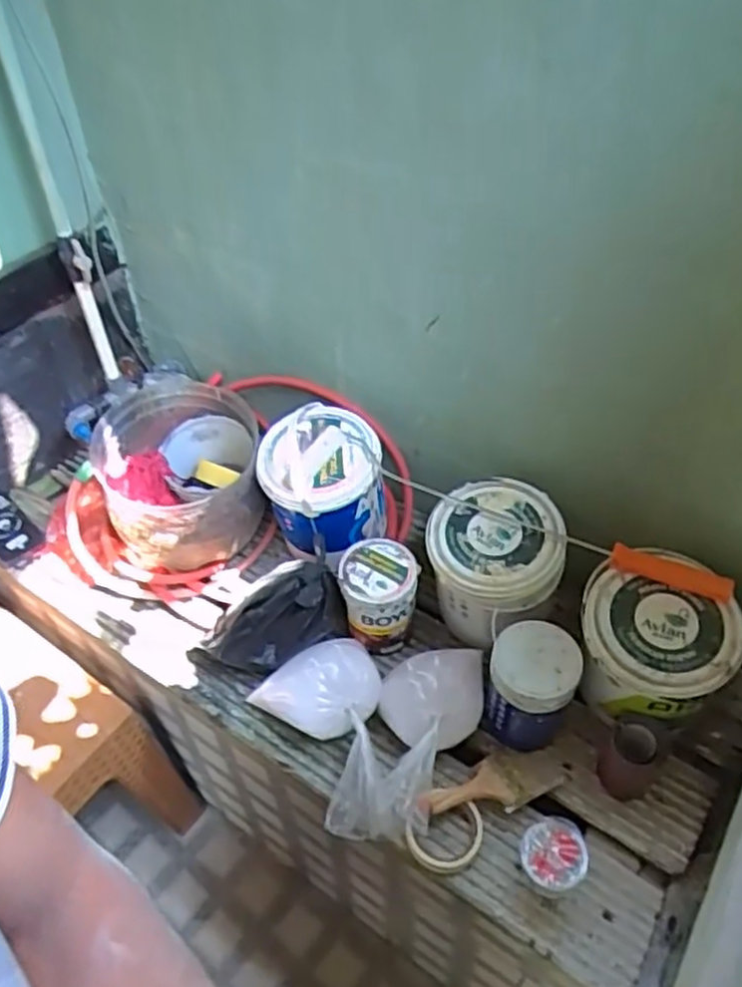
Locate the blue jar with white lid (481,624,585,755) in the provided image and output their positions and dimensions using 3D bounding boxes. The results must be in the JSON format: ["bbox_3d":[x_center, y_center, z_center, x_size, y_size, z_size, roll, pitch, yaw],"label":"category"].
[{"bbox_3d":[0.203,0.251,0.979,0.116,0.153,0.106,26,53,22],"label":"blue jar with white lid"}]

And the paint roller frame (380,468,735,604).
[{"bbox_3d":[0.224,0.044,0.995,0.484,0.043,0.039,22,52,19],"label":"paint roller frame"}]

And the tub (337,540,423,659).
[{"bbox_3d":[0.010,0.149,1.080,0.103,0.148,0.104,0,48,0],"label":"tub"}]

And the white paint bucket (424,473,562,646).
[{"bbox_3d":[0.168,0.103,1.056,0.174,0.183,0.166,0,48,0],"label":"white paint bucket"}]

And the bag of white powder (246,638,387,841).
[{"bbox_3d":[-0.040,0.309,0.974,0.168,0.088,0.257,-20,51,-17],"label":"bag of white powder"}]

